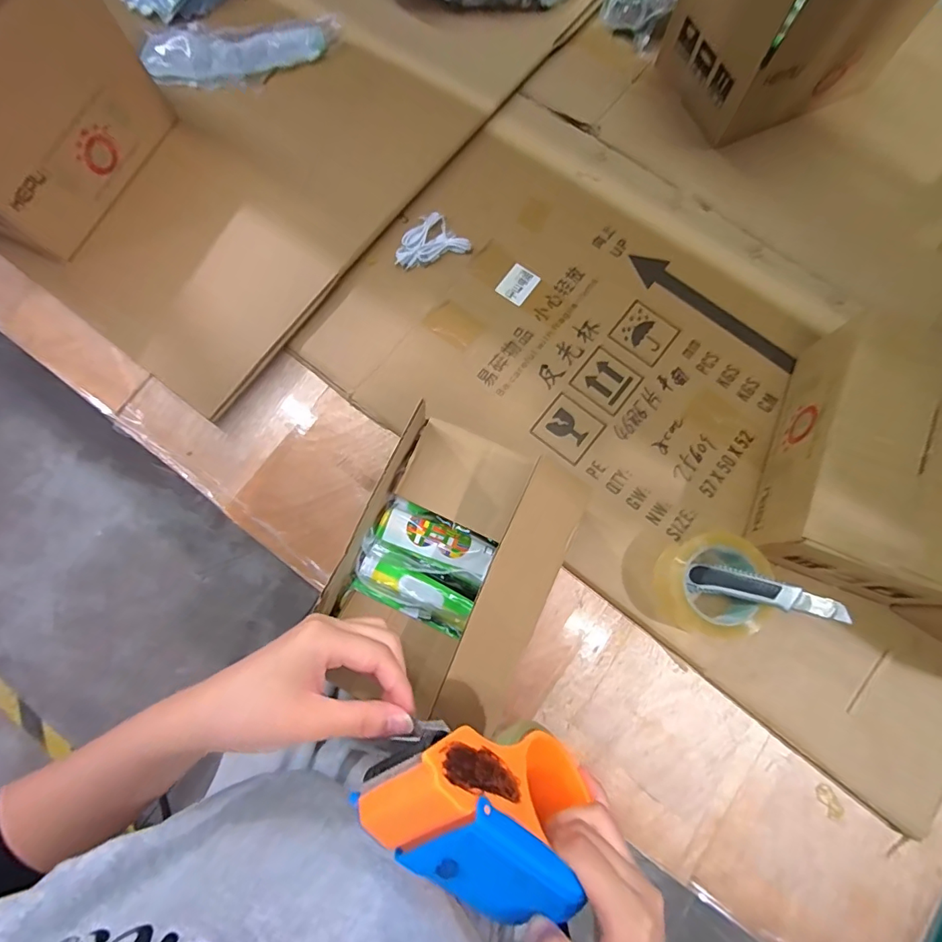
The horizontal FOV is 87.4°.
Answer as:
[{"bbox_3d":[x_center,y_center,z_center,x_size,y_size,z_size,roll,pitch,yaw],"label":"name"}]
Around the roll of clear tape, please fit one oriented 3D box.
[{"bbox_3d":[0.260,0.121,0.534,0.099,0.052,0.105,0,76,0],"label":"roll of clear tape"}]

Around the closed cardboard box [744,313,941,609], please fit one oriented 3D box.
[{"bbox_3d":[0.434,-0.012,0.528,0.176,0.122,0.267,20,77,5],"label":"closed cardboard box"}]

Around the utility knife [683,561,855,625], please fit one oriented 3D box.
[{"bbox_3d":[0.296,0.123,0.501,0.140,0.013,0.030,10,72,36],"label":"utility knife"}]

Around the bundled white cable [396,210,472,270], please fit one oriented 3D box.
[{"bbox_3d":[-0.054,-0.290,0.639,0.085,0.014,0.066,-42,80,-9],"label":"bundled white cable"}]

